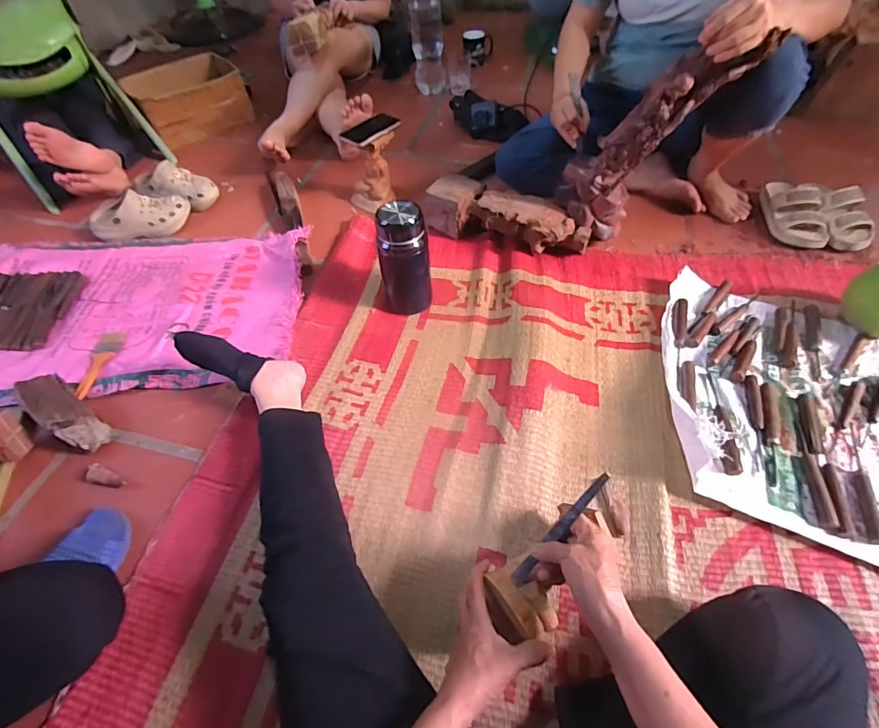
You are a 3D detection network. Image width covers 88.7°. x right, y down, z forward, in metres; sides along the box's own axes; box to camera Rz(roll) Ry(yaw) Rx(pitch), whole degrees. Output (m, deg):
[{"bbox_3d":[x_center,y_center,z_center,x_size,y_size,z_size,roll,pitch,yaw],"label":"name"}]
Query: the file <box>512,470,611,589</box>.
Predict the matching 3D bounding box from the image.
[{"bbox_3d":[0.140,0.190,0.518,0.016,0.012,0.163,41,91,28],"label":"file"}]

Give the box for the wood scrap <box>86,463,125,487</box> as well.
[{"bbox_3d":[-0.548,0.185,0.733,0.078,0.013,0.028,18,57,16],"label":"wood scrap"}]

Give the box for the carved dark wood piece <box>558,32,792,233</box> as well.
[{"bbox_3d":[0.407,-0.445,0.863,0.164,0.419,0.077,20,53,-17],"label":"carved dark wood piece"}]

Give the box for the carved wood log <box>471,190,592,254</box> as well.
[{"bbox_3d":[0.214,-0.324,1.034,0.259,0.070,0.108,24,59,21],"label":"carved wood log"}]

